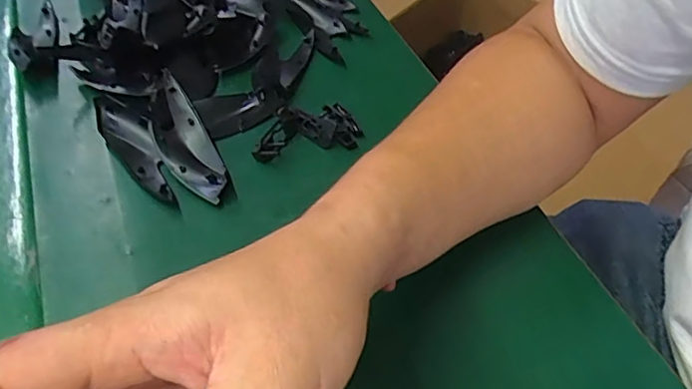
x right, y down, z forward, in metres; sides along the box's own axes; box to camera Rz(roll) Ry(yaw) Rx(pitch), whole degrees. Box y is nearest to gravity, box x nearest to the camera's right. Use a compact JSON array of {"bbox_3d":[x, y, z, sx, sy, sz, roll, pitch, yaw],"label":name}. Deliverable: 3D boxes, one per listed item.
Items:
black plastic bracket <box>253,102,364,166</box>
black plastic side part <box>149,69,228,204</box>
[{"bbox_3d":[-0.028,-0.045,0.389,0.076,0.013,0.039,-16,52,-14],"label":"black plastic bracket"},{"bbox_3d":[-0.105,-0.039,0.366,0.034,0.026,0.098,-24,54,-20],"label":"black plastic side part"}]

